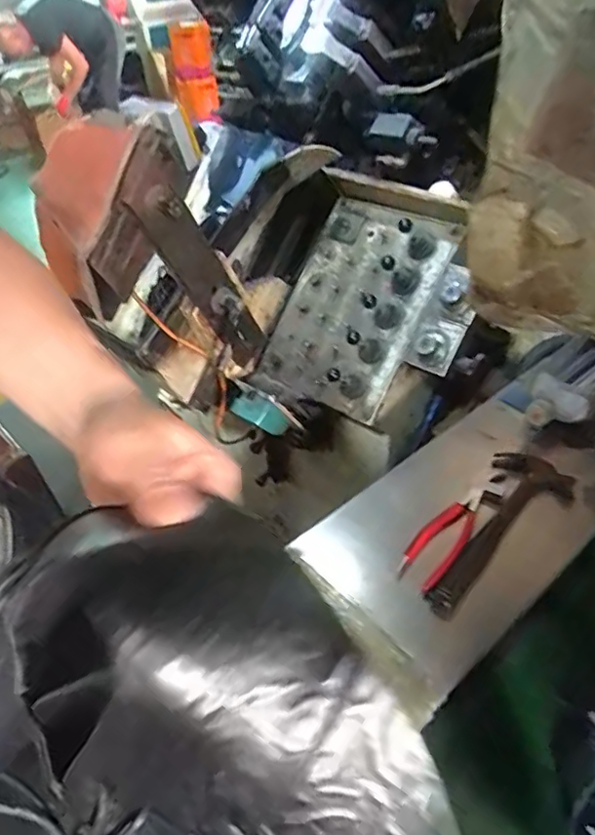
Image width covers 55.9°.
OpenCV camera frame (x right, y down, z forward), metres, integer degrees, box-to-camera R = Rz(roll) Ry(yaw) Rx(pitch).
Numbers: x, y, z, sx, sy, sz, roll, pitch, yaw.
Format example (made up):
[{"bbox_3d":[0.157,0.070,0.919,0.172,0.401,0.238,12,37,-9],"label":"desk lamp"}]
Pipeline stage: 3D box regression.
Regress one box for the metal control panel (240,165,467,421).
[{"bbox_3d":[0.074,-0.189,0.896,0.254,0.099,0.377,26,93,32],"label":"metal control panel"}]

